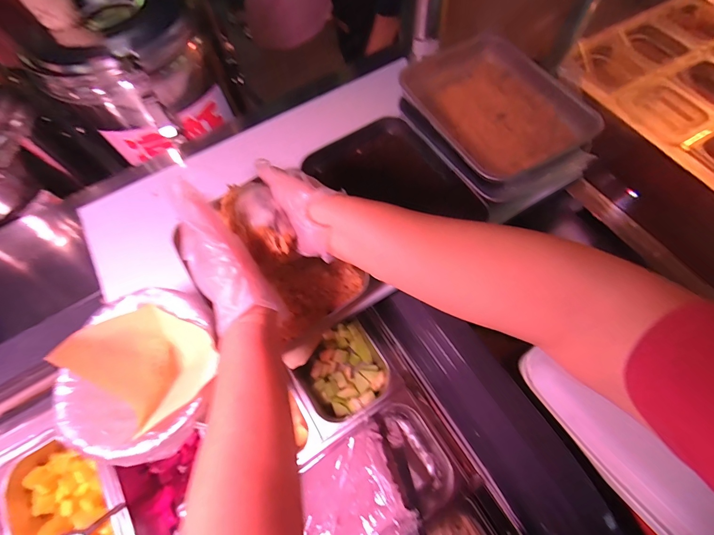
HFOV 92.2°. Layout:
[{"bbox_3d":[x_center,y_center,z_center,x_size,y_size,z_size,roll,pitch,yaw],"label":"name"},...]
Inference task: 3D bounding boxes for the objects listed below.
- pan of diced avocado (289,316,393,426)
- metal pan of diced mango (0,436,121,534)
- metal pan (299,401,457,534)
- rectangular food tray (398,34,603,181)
[{"bbox_3d":[-0.029,0.193,0.652,0.150,0.072,0.157,-33,68,-12],"label":"pan of diced avocado"},{"bbox_3d":[-0.468,0.411,0.573,0.147,0.088,0.242,-32,68,-12],"label":"metal pan of diced mango"},{"bbox_3d":[0.021,0.361,0.567,0.259,0.099,0.168,-32,68,-12],"label":"metal pan"},{"bbox_3d":[0.198,-0.235,0.509,0.192,0.051,0.232,-30,68,-11],"label":"rectangular food tray"}]

